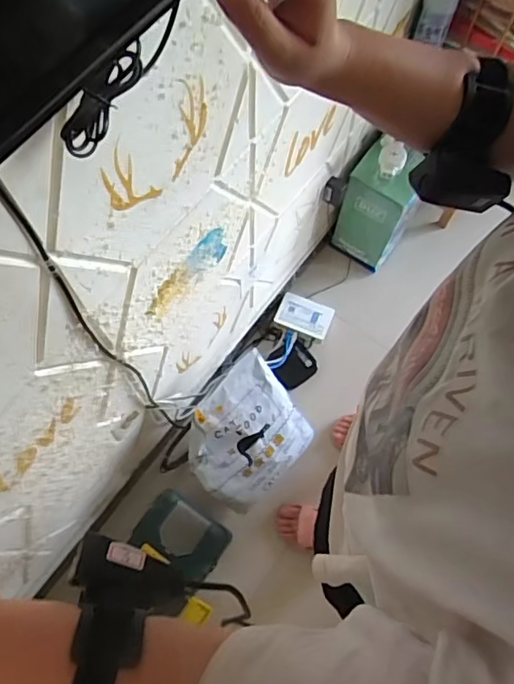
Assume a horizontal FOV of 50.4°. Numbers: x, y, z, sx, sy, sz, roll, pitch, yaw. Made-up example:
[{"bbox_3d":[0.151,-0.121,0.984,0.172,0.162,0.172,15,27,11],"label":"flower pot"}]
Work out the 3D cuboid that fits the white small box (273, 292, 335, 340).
[{"bbox_3d":[0.127,-0.072,1.456,0.145,0.021,0.103,19,71,7],"label":"white small box"}]

